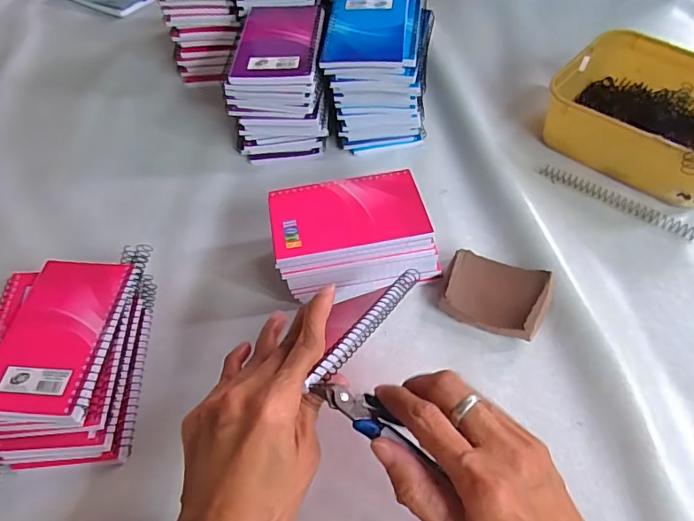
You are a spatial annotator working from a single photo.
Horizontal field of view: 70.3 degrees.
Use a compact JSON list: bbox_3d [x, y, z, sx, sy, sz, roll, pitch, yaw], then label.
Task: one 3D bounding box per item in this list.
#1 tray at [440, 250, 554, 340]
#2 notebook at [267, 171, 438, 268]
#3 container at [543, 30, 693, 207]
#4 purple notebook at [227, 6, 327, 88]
[{"bbox_3d":[0.126,0.029,0.425,0.084,0.022,0.067,23,60,19],"label":"tray"},{"bbox_3d":[0.001,-0.041,0.421,0.129,0.009,0.079,-12,55,-4],"label":"notebook"},{"bbox_3d":[0.321,-0.156,0.521,0.191,0.059,0.174,35,64,25],"label":"container"},{"bbox_3d":[-0.069,-0.231,0.516,0.084,0.012,0.135,2,54,4],"label":"purple notebook"}]

